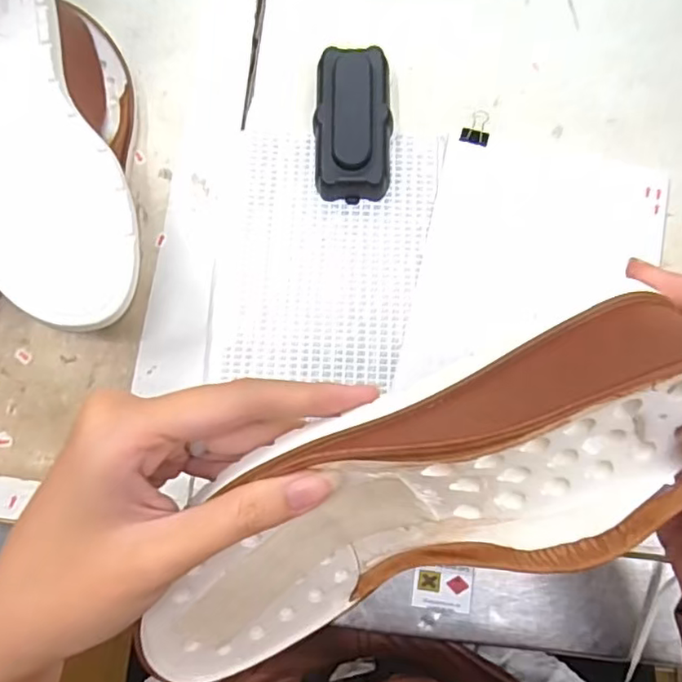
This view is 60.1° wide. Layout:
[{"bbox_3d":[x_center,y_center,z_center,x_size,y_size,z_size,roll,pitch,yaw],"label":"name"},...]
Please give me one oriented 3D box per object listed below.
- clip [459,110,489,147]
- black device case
[{"bbox_3d":[0.094,-0.148,0.408,0.019,0.009,0.023,17,80,4],"label":"clip"},{"bbox_3d":[0.009,-0.149,0.401,0.051,0.026,0.103,1,79,1],"label":"black device case"}]

